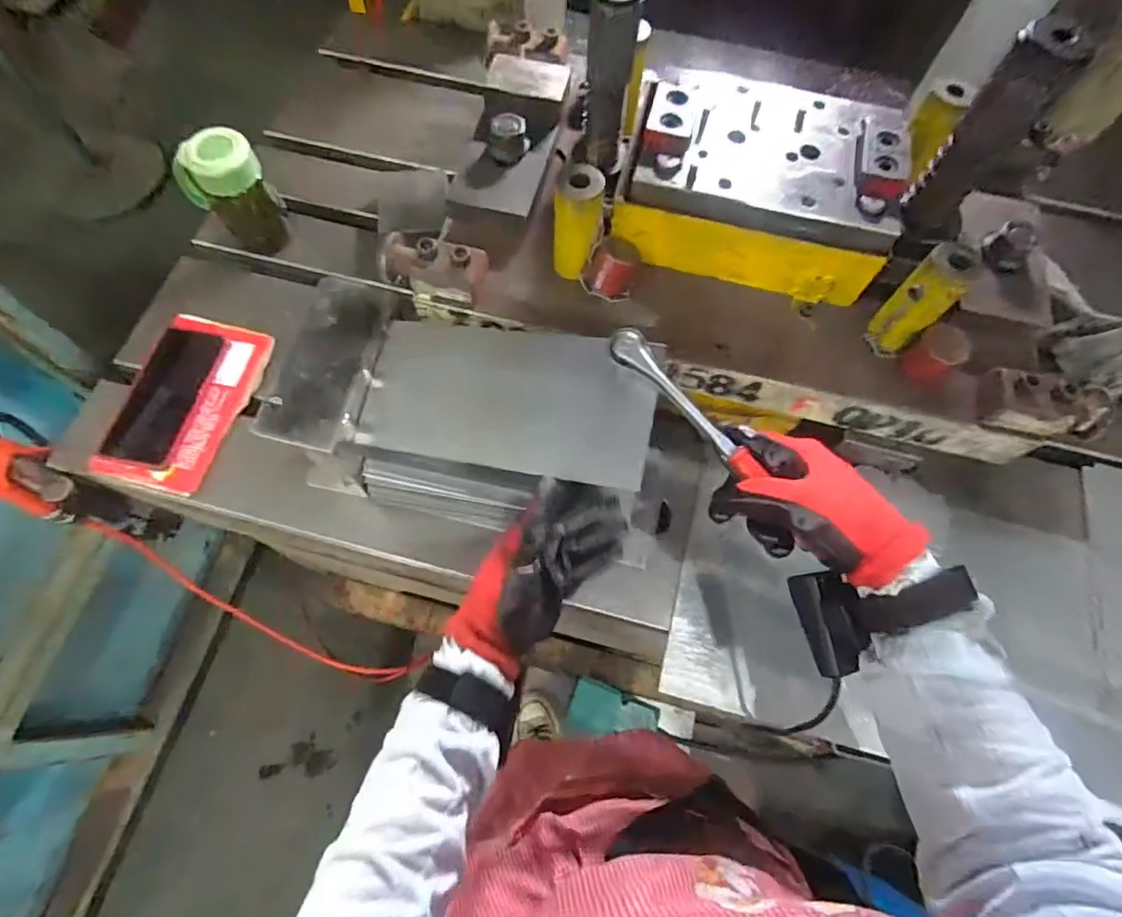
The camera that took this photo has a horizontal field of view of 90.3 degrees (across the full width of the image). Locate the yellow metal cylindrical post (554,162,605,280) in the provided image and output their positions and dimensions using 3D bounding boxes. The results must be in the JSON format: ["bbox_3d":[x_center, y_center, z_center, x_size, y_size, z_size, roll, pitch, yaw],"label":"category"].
[{"bbox_3d":[0.014,-0.204,0.487,0.039,0.092,0.039,1,67,-2],"label":"yellow metal cylindrical post"}]

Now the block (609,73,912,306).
[{"bbox_3d":[0.178,-0.260,0.514,0.232,0.085,0.175,12,67,3],"label":"block"}]

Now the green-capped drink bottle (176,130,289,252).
[{"bbox_3d":[-0.366,-0.294,0.636,0.084,0.128,0.059,-37,73,-16],"label":"green-capped drink bottle"}]

